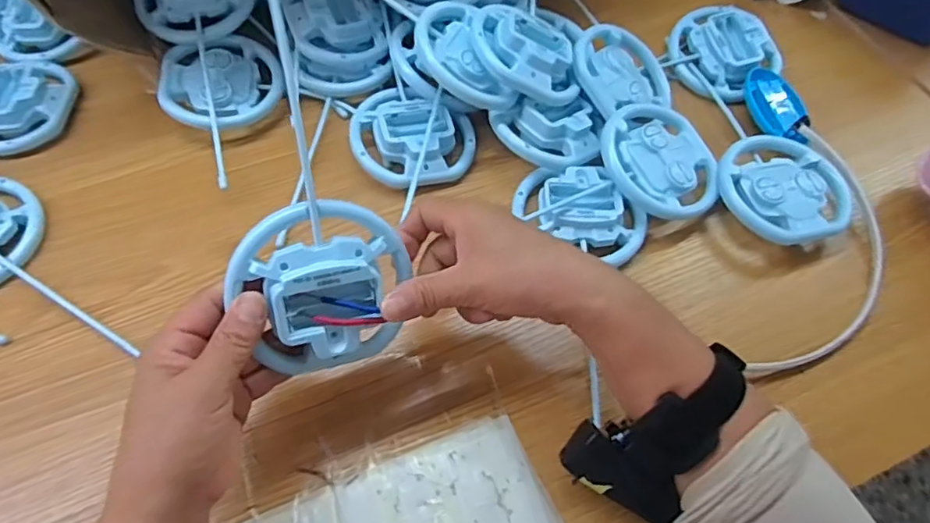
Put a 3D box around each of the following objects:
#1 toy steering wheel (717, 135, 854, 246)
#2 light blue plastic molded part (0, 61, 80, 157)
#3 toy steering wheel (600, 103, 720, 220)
[{"bbox_3d":[0.255,-0.055,0.489,0.103,0.027,0.093,31,63,15],"label":"toy steering wheel"},{"bbox_3d":[-0.393,-0.137,0.528,0.083,0.027,0.103,26,62,12],"label":"light blue plastic molded part"},{"bbox_3d":[0.156,-0.081,0.487,0.090,0.033,0.099,1,60,-2],"label":"toy steering wheel"}]

